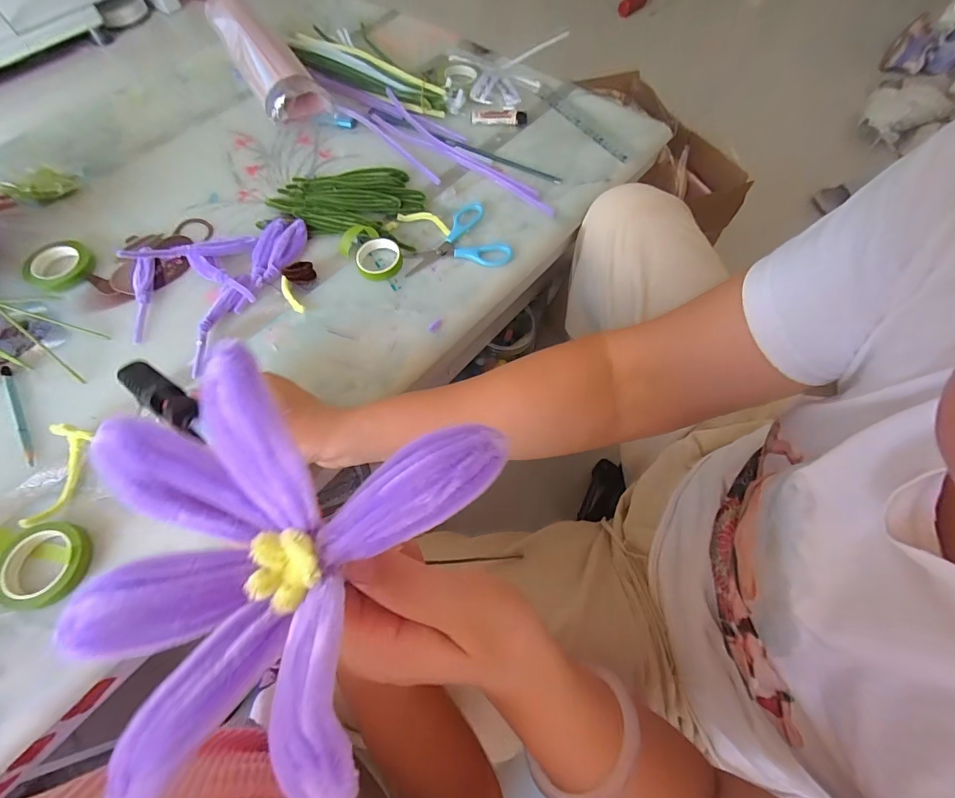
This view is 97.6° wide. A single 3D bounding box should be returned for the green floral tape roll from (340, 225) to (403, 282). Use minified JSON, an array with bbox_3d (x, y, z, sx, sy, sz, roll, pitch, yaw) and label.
[{"bbox_3d":[-0.119,-0.167,0.468,0.052,0.022,0.082,-35,68,-15],"label":"green floral tape roll"}]

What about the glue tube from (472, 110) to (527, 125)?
[{"bbox_3d":[0.031,-0.397,0.588,0.078,0.008,0.027,2,63,2],"label":"glue tube"}]

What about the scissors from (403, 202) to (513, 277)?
[{"bbox_3d":[-0.026,-0.189,0.483,0.118,0.017,0.095,-7,64,-3],"label":"scissors"}]

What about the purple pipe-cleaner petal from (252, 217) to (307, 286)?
[{"bbox_3d":[-0.228,-0.167,0.474,0.044,0.015,0.091,14,65,8],"label":"purple pipe-cleaner petal"}]

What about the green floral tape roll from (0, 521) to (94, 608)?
[{"bbox_3d":[-0.357,0.128,0.326,0.097,0.015,0.062,-3,63,-1],"label":"green floral tape roll"}]

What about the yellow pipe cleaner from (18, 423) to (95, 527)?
[{"bbox_3d":[-0.352,0.064,0.353,0.027,0.024,0.084,-5,63,-2],"label":"yellow pipe cleaner"}]

